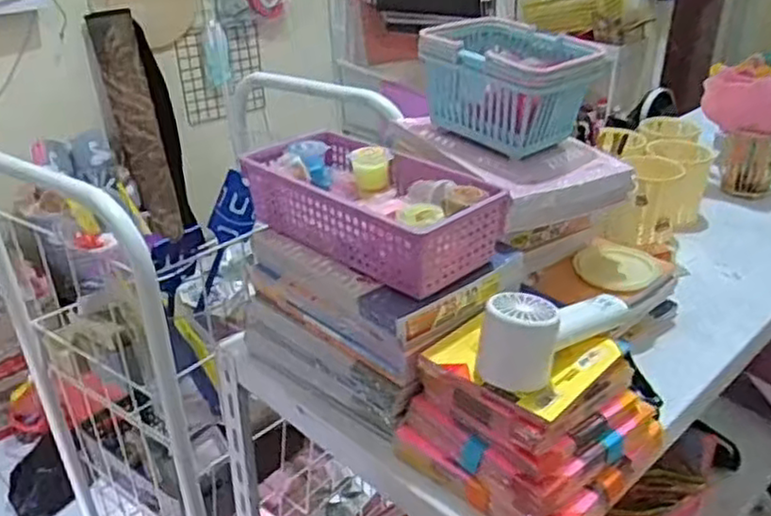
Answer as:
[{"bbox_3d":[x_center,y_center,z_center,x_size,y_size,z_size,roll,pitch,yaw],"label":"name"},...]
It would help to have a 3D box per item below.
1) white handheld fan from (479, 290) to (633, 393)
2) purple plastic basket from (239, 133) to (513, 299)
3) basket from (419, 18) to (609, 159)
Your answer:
[{"bbox_3d":[0.137,0.046,0.559,0.148,0.062,0.045,-25,37,-36],"label":"white handheld fan"},{"bbox_3d":[-0.014,-0.052,0.658,0.130,0.067,0.235,-26,38,-37],"label":"purple plastic basket"},{"bbox_3d":[0.123,-0.175,0.723,0.106,0.100,0.150,-26,38,-37],"label":"basket"}]

